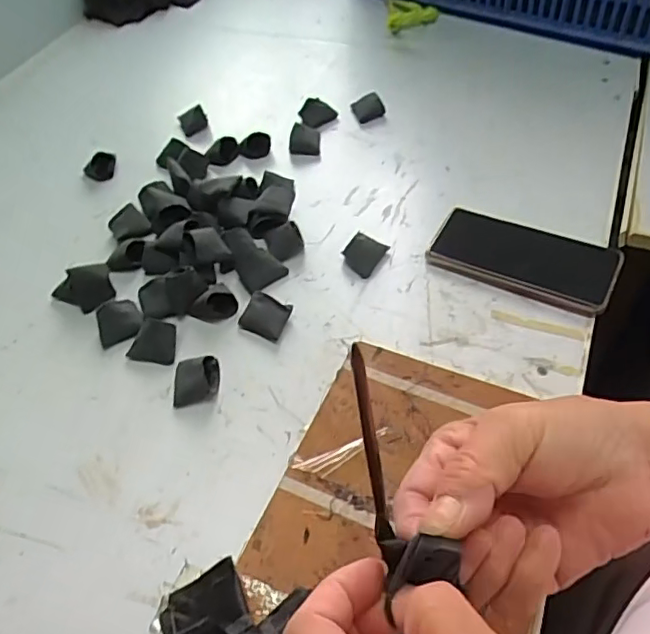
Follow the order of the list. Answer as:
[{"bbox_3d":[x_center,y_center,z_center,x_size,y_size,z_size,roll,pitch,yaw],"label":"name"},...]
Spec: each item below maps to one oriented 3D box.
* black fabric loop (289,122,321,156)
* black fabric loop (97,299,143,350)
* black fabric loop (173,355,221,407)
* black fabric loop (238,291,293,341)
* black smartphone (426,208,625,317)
[{"bbox_3d":[-0.024,-0.205,0.650,0.035,0.021,0.038,-3,51,3],"label":"black fabric loop"},{"bbox_3d":[-0.185,0.003,0.510,0.038,0.023,0.035,-17,52,-8],"label":"black fabric loop"},{"bbox_3d":[-0.106,0.051,0.466,0.036,0.022,0.042,-5,51,2],"label":"black fabric loop"},{"bbox_3d":[-0.053,-0.001,0.501,0.039,0.016,0.033,19,56,20],"label":"black fabric loop"},{"bbox_3d":[0.177,-0.053,0.515,0.158,0.018,0.075,23,57,22],"label":"black smartphone"}]

